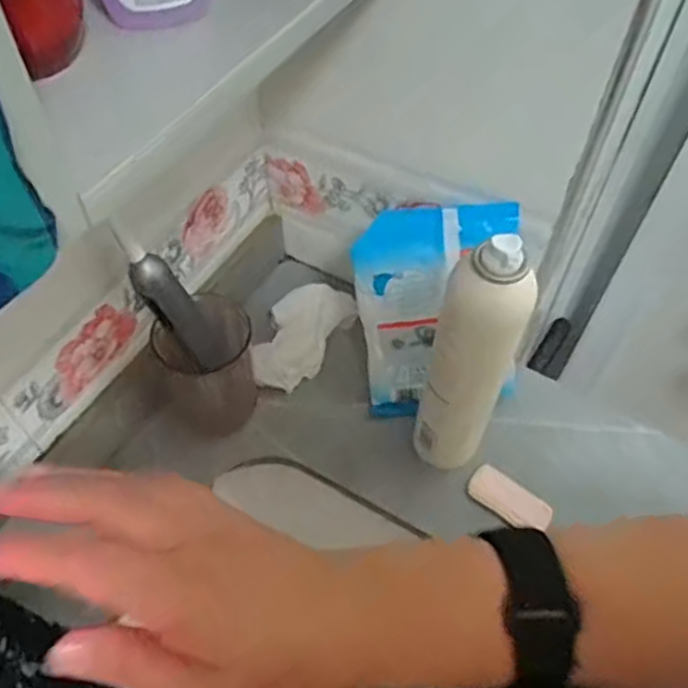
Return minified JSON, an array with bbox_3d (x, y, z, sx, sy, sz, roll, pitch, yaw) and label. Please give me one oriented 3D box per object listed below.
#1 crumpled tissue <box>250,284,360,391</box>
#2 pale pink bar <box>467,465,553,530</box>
[{"bbox_3d":[-0.038,-0.009,0.594,0.059,0.022,0.110,26,58,16],"label":"crumpled tissue"},{"bbox_3d":[0.127,0.122,0.527,0.065,0.014,0.028,33,61,20],"label":"pale pink bar"}]

